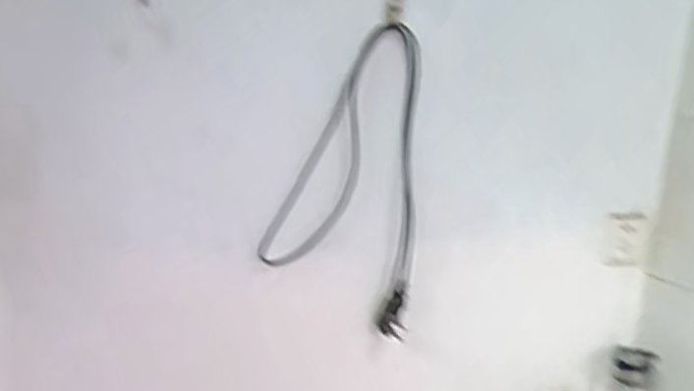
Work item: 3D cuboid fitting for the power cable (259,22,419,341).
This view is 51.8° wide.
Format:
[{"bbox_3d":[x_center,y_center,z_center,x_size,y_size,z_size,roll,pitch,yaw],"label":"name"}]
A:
[{"bbox_3d":[0.014,-0.023,0.956,0.239,0.445,0.041,6,8,-34],"label":"power cable"}]

